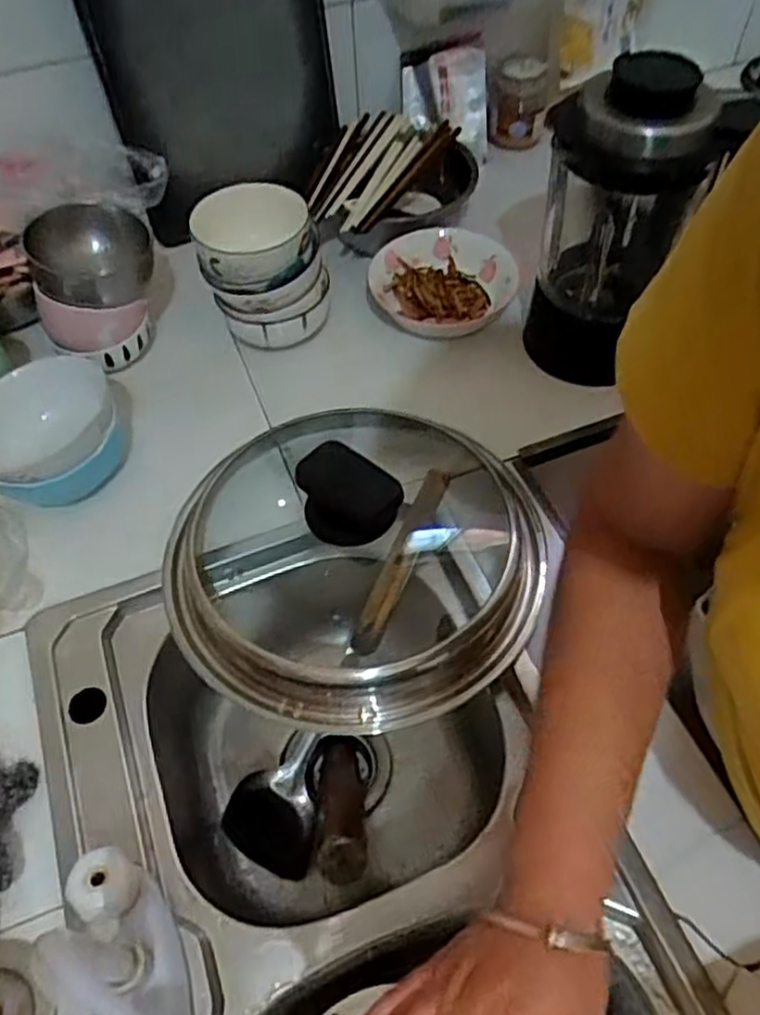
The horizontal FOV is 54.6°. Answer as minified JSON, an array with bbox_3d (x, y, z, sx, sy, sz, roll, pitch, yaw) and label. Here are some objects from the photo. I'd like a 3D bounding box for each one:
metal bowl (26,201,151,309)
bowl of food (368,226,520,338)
[{"bbox_3d":[-0.304,-0.259,0.760,0.109,0.064,0.109,-1,55,1],"label":"metal bowl"},{"bbox_3d":[0.073,-0.261,0.857,0.169,0.032,0.154,-6,55,-2],"label":"bowl of food"}]

